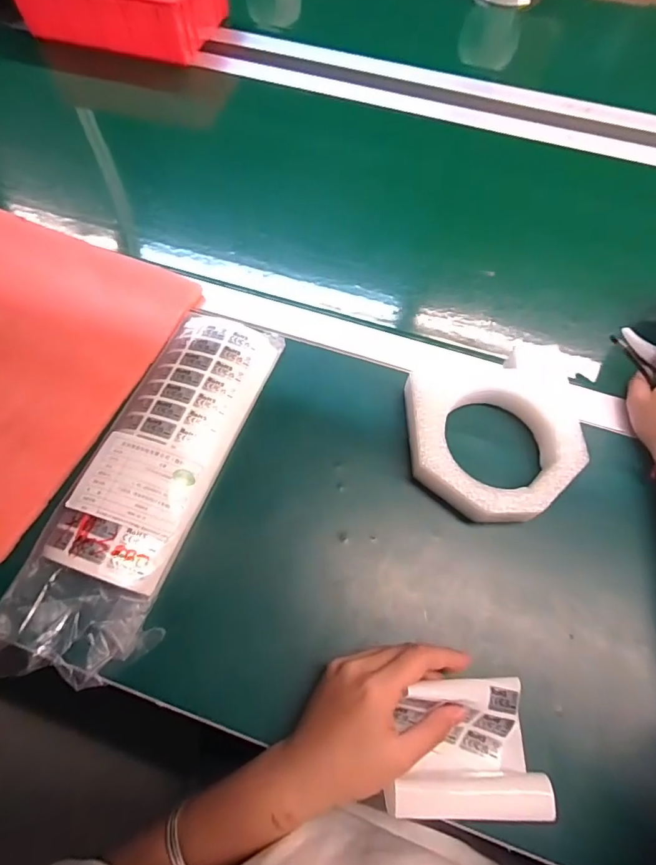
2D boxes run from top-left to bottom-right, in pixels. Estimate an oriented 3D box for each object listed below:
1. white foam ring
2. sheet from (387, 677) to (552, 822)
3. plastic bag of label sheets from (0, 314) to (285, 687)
[{"bbox_3d":[0.149,0.003,0.415,0.153,0.032,0.154,0,65,0],"label":"white foam ring"},{"bbox_3d":[0.095,0.214,0.314,0.105,0.047,0.078,3,66,-1],"label":"sheet"},{"bbox_3d":[-0.157,0.033,0.407,0.120,0.042,0.352,17,66,7],"label":"plastic bag of label sheets"}]

